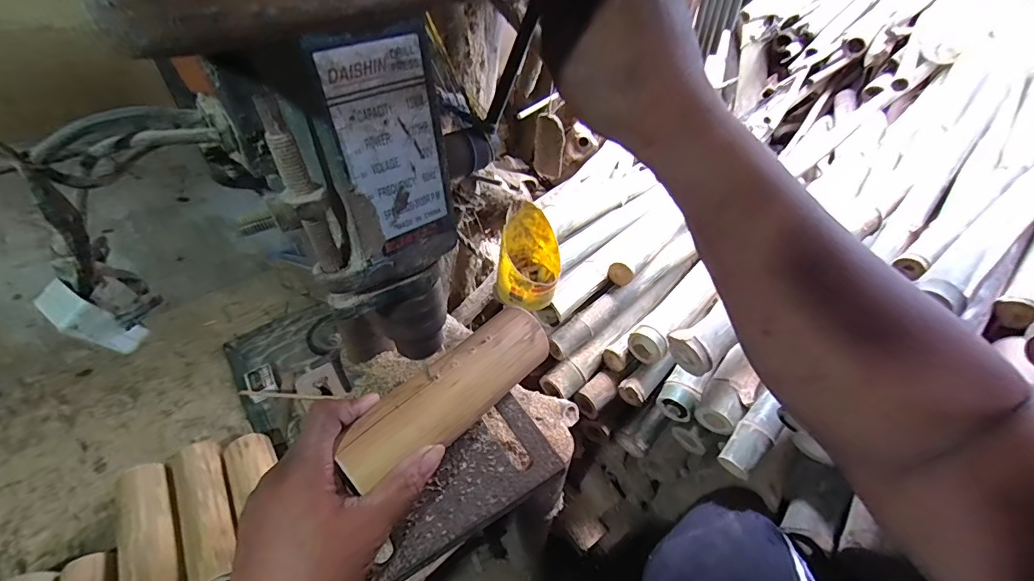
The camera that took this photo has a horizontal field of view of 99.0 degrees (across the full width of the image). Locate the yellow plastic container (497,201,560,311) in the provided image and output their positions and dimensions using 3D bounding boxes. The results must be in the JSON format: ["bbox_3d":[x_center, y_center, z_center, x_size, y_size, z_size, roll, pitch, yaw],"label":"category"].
[{"bbox_3d":[0.020,-0.045,0.652,0.080,0.126,0.097,10,43,9],"label":"yellow plastic container"}]

